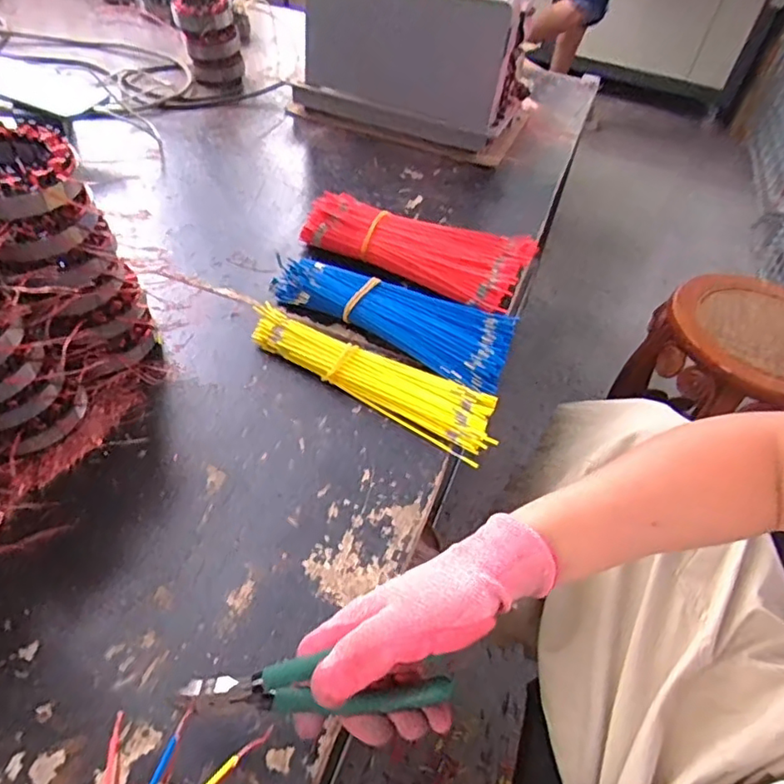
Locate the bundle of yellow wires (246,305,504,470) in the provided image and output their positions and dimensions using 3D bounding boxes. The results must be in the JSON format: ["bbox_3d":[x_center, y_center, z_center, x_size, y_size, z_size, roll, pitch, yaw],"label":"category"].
[{"bbox_3d":[-0.016,-0.020,0.545,0.243,0.024,0.067,28,49,17],"label":"bundle of yellow wires"}]

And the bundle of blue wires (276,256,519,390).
[{"bbox_3d":[0.004,-0.082,0.596,0.244,0.034,0.093,26,48,16],"label":"bundle of blue wires"}]

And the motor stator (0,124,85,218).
[{"bbox_3d":[-0.260,-0.151,0.402,0.092,0.022,0.082,26,48,16],"label":"motor stator"}]

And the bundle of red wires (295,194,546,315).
[{"bbox_3d":[0.030,-0.167,0.669,0.244,0.051,0.111,23,48,13],"label":"bundle of red wires"}]

